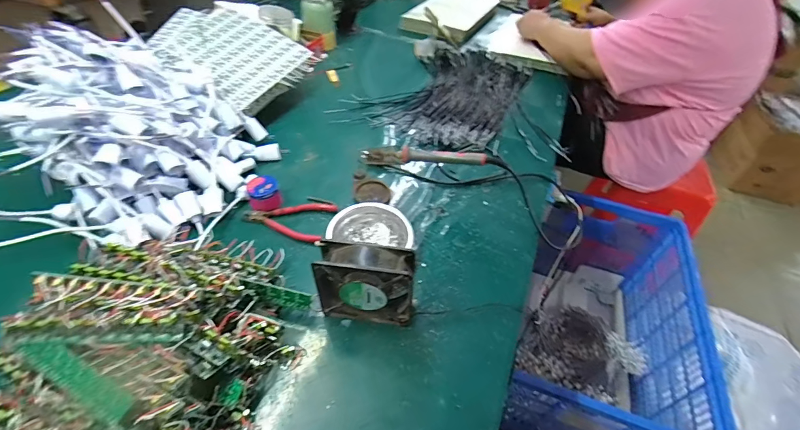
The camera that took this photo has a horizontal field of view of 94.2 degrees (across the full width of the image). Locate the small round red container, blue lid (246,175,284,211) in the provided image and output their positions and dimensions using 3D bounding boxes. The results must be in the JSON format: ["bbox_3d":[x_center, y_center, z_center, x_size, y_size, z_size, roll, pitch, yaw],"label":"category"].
[{"bbox_3d":[-0.236,-0.039,0.642,0.049,0.040,0.059,-18,49,-22],"label":"small round red container, blue lid"}]

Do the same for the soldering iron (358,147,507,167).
[{"bbox_3d":[0.048,-0.095,0.613,0.233,0.028,0.026,4,43,16],"label":"soldering iron"}]

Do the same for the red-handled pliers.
[{"bbox_3d":[-0.192,0.002,0.638,0.149,0.027,0.088,14,45,8],"label":"red-handled pliers"}]

